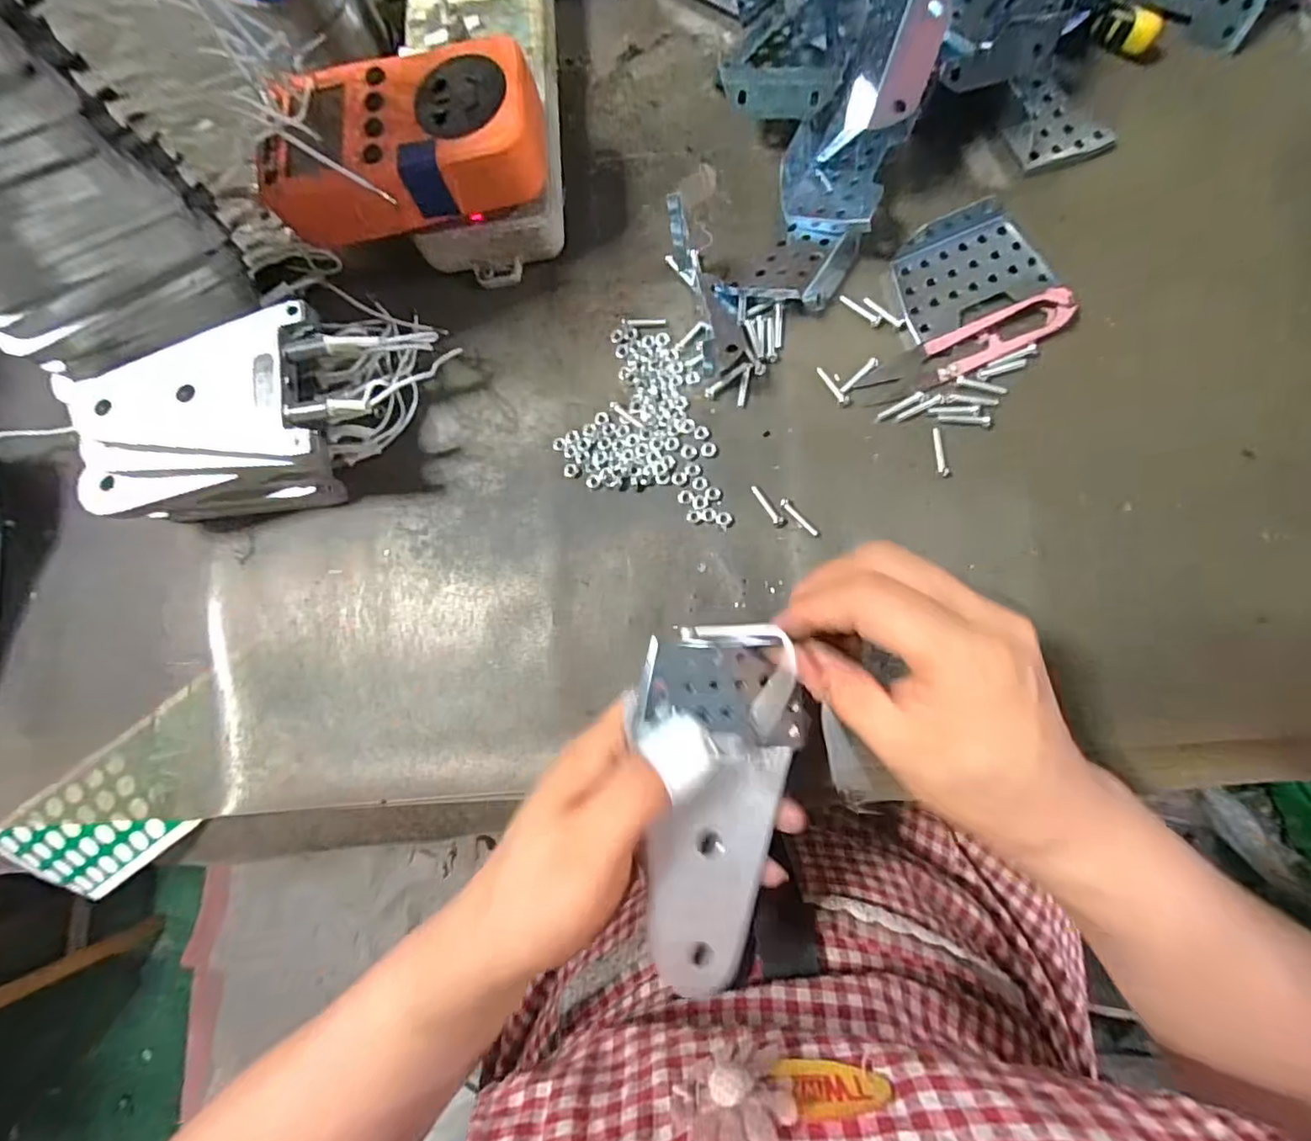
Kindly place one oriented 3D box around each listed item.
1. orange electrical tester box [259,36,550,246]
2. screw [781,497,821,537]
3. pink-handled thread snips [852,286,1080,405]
[{"bbox_3d":[-0.114,-0.193,0.266,0.127,0.032,0.071,-3,84,5],"label":"orange electrical tester box"},{"bbox_3d":[0.068,-0.025,0.275,0.004,0.004,0.024,-42,82,0],"label":"screw"},{"bbox_3d":[0.146,-0.105,0.276,0.102,0.008,0.021,-23,82,2],"label":"pink-handled thread snips"}]

